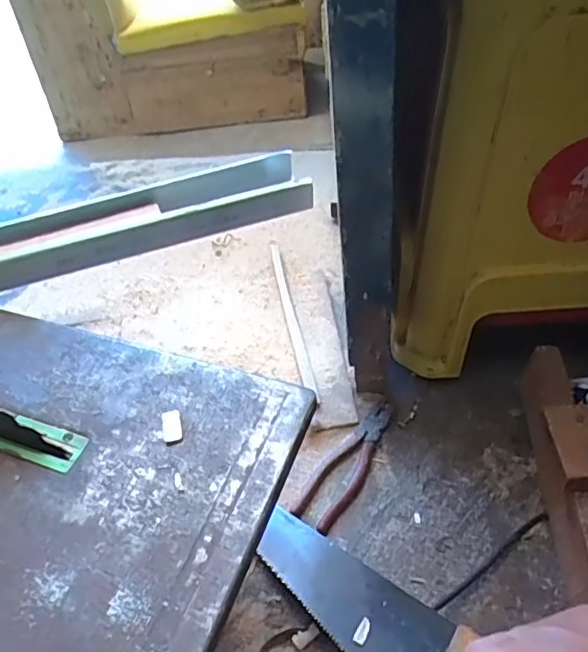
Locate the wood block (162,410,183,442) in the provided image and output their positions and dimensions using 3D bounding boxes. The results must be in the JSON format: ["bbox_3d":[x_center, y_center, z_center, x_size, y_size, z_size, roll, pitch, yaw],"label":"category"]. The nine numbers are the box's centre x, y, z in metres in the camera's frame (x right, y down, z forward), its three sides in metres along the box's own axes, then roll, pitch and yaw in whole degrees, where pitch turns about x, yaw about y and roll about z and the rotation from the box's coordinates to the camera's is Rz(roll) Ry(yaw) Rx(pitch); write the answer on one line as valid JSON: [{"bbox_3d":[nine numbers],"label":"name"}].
[{"bbox_3d":[-0.095,0.078,0.439,0.015,0.007,0.026,-12,46,-6],"label":"wood block"}]

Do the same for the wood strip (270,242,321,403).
[{"bbox_3d":[-0.007,-0.023,0.838,0.019,0.010,0.320,-12,49,-3],"label":"wood strip"}]

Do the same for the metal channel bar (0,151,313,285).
[{"bbox_3d":[-0.232,-0.095,0.590,0.493,0.037,0.088,-16,47,-9],"label":"metal channel bar"}]

